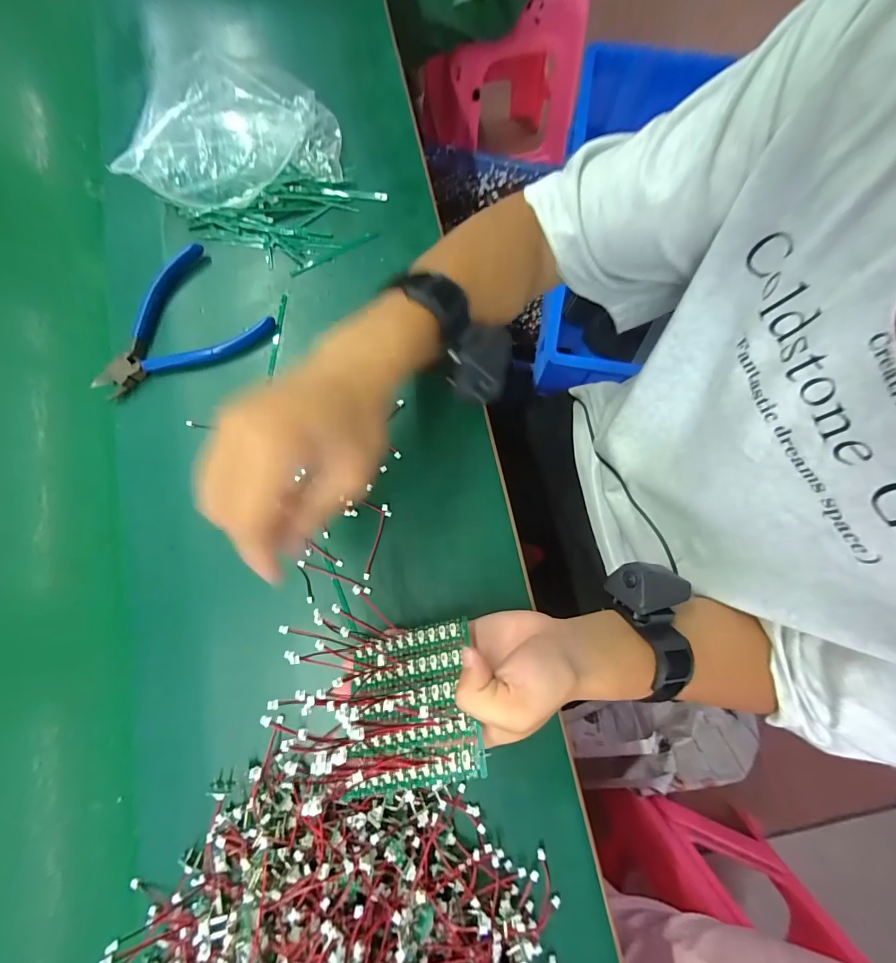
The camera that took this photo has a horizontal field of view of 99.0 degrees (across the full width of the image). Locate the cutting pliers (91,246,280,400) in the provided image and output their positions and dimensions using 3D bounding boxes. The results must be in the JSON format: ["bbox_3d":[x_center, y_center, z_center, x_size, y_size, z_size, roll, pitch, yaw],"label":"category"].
[{"bbox_3d":[-0.234,-0.135,0.323,0.140,0.018,0.103,-33,80,-6],"label":"cutting pliers"}]

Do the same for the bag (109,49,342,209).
[{"bbox_3d":[-0.188,-0.302,0.332,0.179,0.063,0.105,-19,79,-3],"label":"bag"}]

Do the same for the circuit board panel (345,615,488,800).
[{"bbox_3d":[-0.023,0.131,0.232,0.077,0.009,0.086,-14,43,6],"label":"circuit board panel"}]

